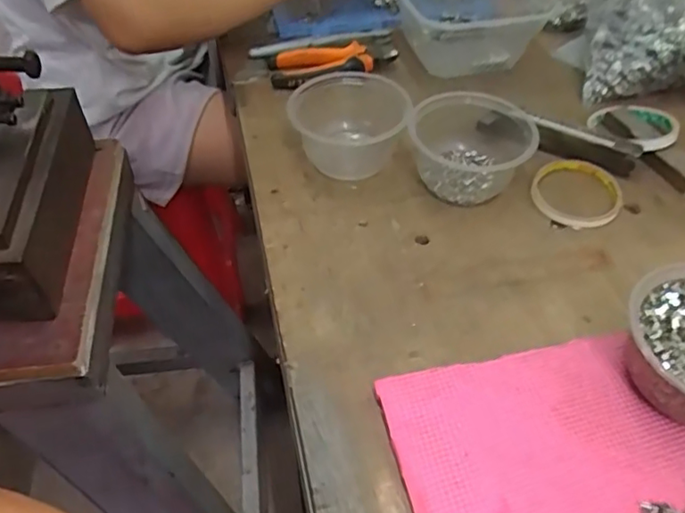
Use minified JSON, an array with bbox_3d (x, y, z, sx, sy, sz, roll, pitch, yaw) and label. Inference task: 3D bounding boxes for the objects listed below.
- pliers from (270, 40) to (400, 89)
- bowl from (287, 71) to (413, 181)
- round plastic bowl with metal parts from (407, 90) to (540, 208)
[{"bbox_3d":[-0.009,-0.230,0.687,0.150,0.022,0.061,-7,49,-7],"label":"pliers"},{"bbox_3d":[0.007,-0.129,0.576,0.111,0.059,0.099,-2,49,-3],"label":"bowl"},{"bbox_3d":[0.124,-0.115,0.562,0.111,0.059,0.125,9,49,7],"label":"round plastic bowl with metal parts"}]

